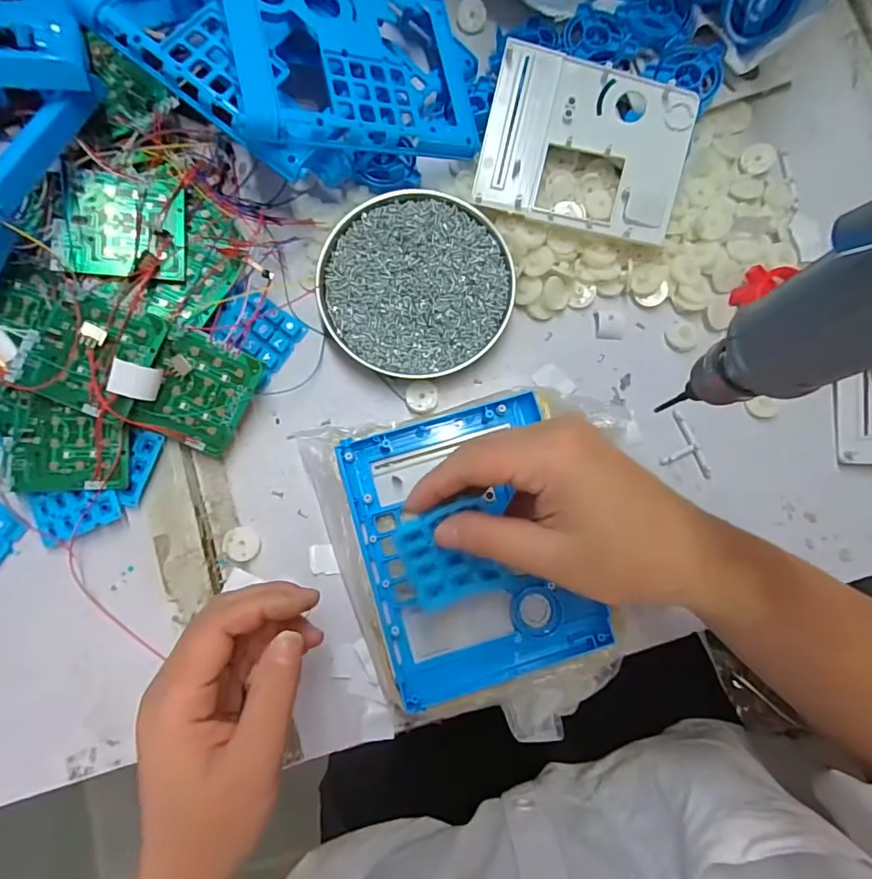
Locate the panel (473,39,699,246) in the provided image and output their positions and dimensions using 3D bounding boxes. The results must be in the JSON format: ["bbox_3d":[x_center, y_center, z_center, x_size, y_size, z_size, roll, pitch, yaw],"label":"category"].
[{"bbox_3d":[0.107,-0.210,0.366,0.141,0.019,0.111,14,82,1],"label":"panel"}]

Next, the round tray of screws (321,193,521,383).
[{"bbox_3d":[-0.015,-0.112,0.370,0.132,0.018,0.131,0,87,-2],"label":"round tray of screws"}]

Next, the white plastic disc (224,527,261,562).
[{"bbox_3d":[-0.132,0.072,0.350,0.020,0.009,0.022,0,82,-1],"label":"white plastic disc"}]

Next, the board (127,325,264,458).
[{"bbox_3d":[-0.157,-0.030,0.340,0.061,0.008,0.072,25,96,-16],"label":"board"}]

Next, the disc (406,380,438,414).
[{"bbox_3d":[-0.010,-0.030,0.367,0.022,0.005,0.023,2,82,-1],"label":"disc"}]

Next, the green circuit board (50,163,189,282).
[{"bbox_3d":[-0.203,-0.139,0.333,0.073,0.007,0.072,1,77,-19],"label":"green circuit board"}]

